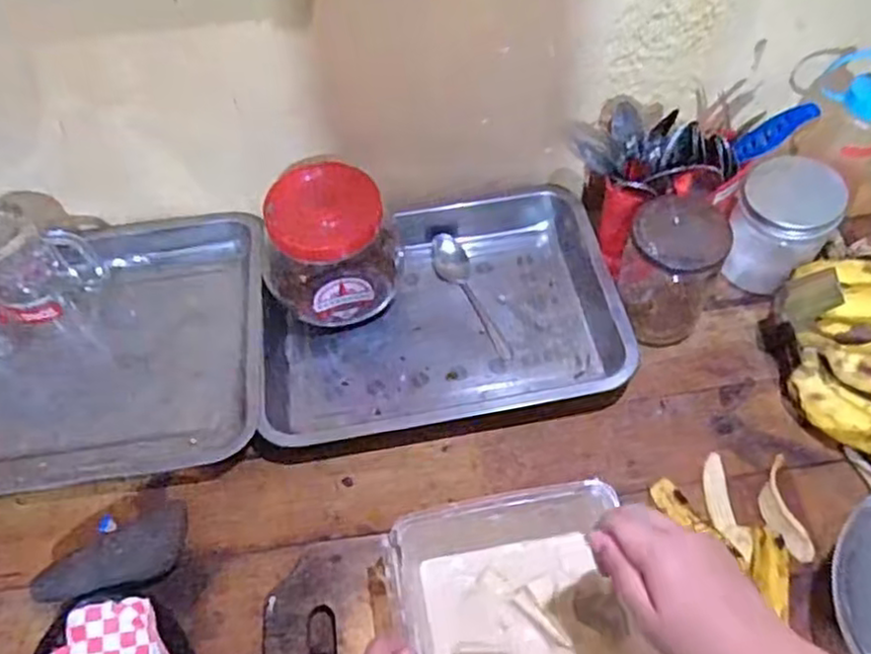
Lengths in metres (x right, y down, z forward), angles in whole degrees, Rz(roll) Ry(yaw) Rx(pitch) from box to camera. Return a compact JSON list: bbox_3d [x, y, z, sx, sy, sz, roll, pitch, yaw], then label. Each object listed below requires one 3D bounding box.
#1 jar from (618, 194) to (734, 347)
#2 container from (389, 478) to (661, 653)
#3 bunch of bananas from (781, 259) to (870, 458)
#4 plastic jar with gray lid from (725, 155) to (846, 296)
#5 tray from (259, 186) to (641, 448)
[{"bbox_3d":[0.210,-0.046,0.643,0.080,0.135,0.080,-1,57,1],"label":"jar"},{"bbox_3d":[0.067,0.212,0.506,0.169,0.073,0.172,-11,57,-6],"label":"container"},{"bbox_3d":[0.391,0.007,0.628,0.191,0.088,0.153,-38,63,-21],"label":"bunch of bananas"},{"bbox_3d":[0.330,-0.096,0.682,0.087,0.123,0.075,37,65,23],"label":"plastic jar with gray lid"},{"bbox_3d":[-0.002,-0.027,0.702,0.337,0.045,0.258,-7,57,-3],"label":"tray"}]

